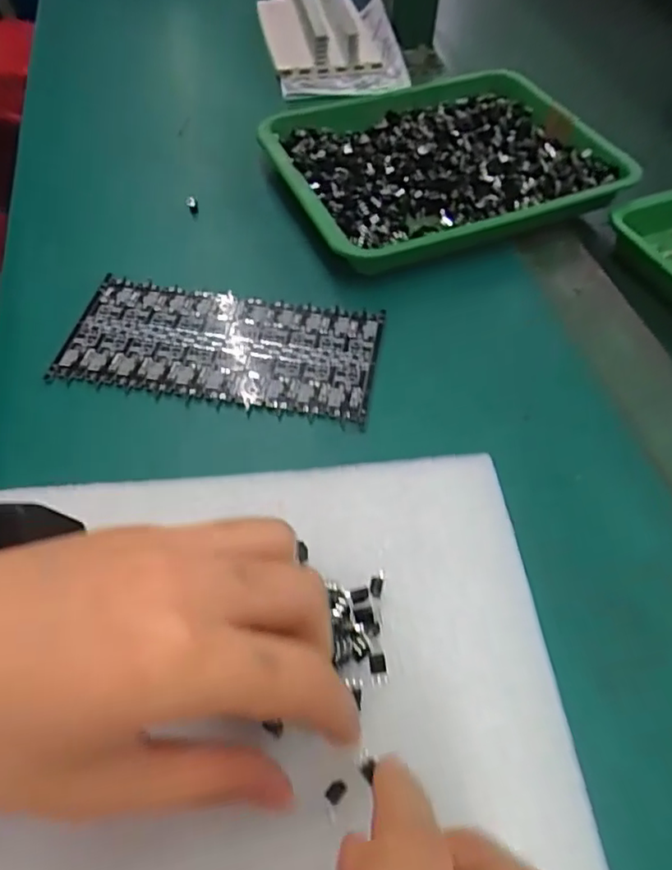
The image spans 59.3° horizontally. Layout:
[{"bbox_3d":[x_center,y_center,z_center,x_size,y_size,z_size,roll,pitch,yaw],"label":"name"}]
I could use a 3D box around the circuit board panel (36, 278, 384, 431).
[{"bbox_3d":[-0.059,-0.047,0.313,0.160,0.007,0.075,12,54,7],"label":"circuit board panel"}]

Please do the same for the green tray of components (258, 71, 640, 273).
[{"bbox_3d":[0.071,-0.192,0.404,0.222,0.026,0.174,-18,56,-14],"label":"green tray of components"}]

